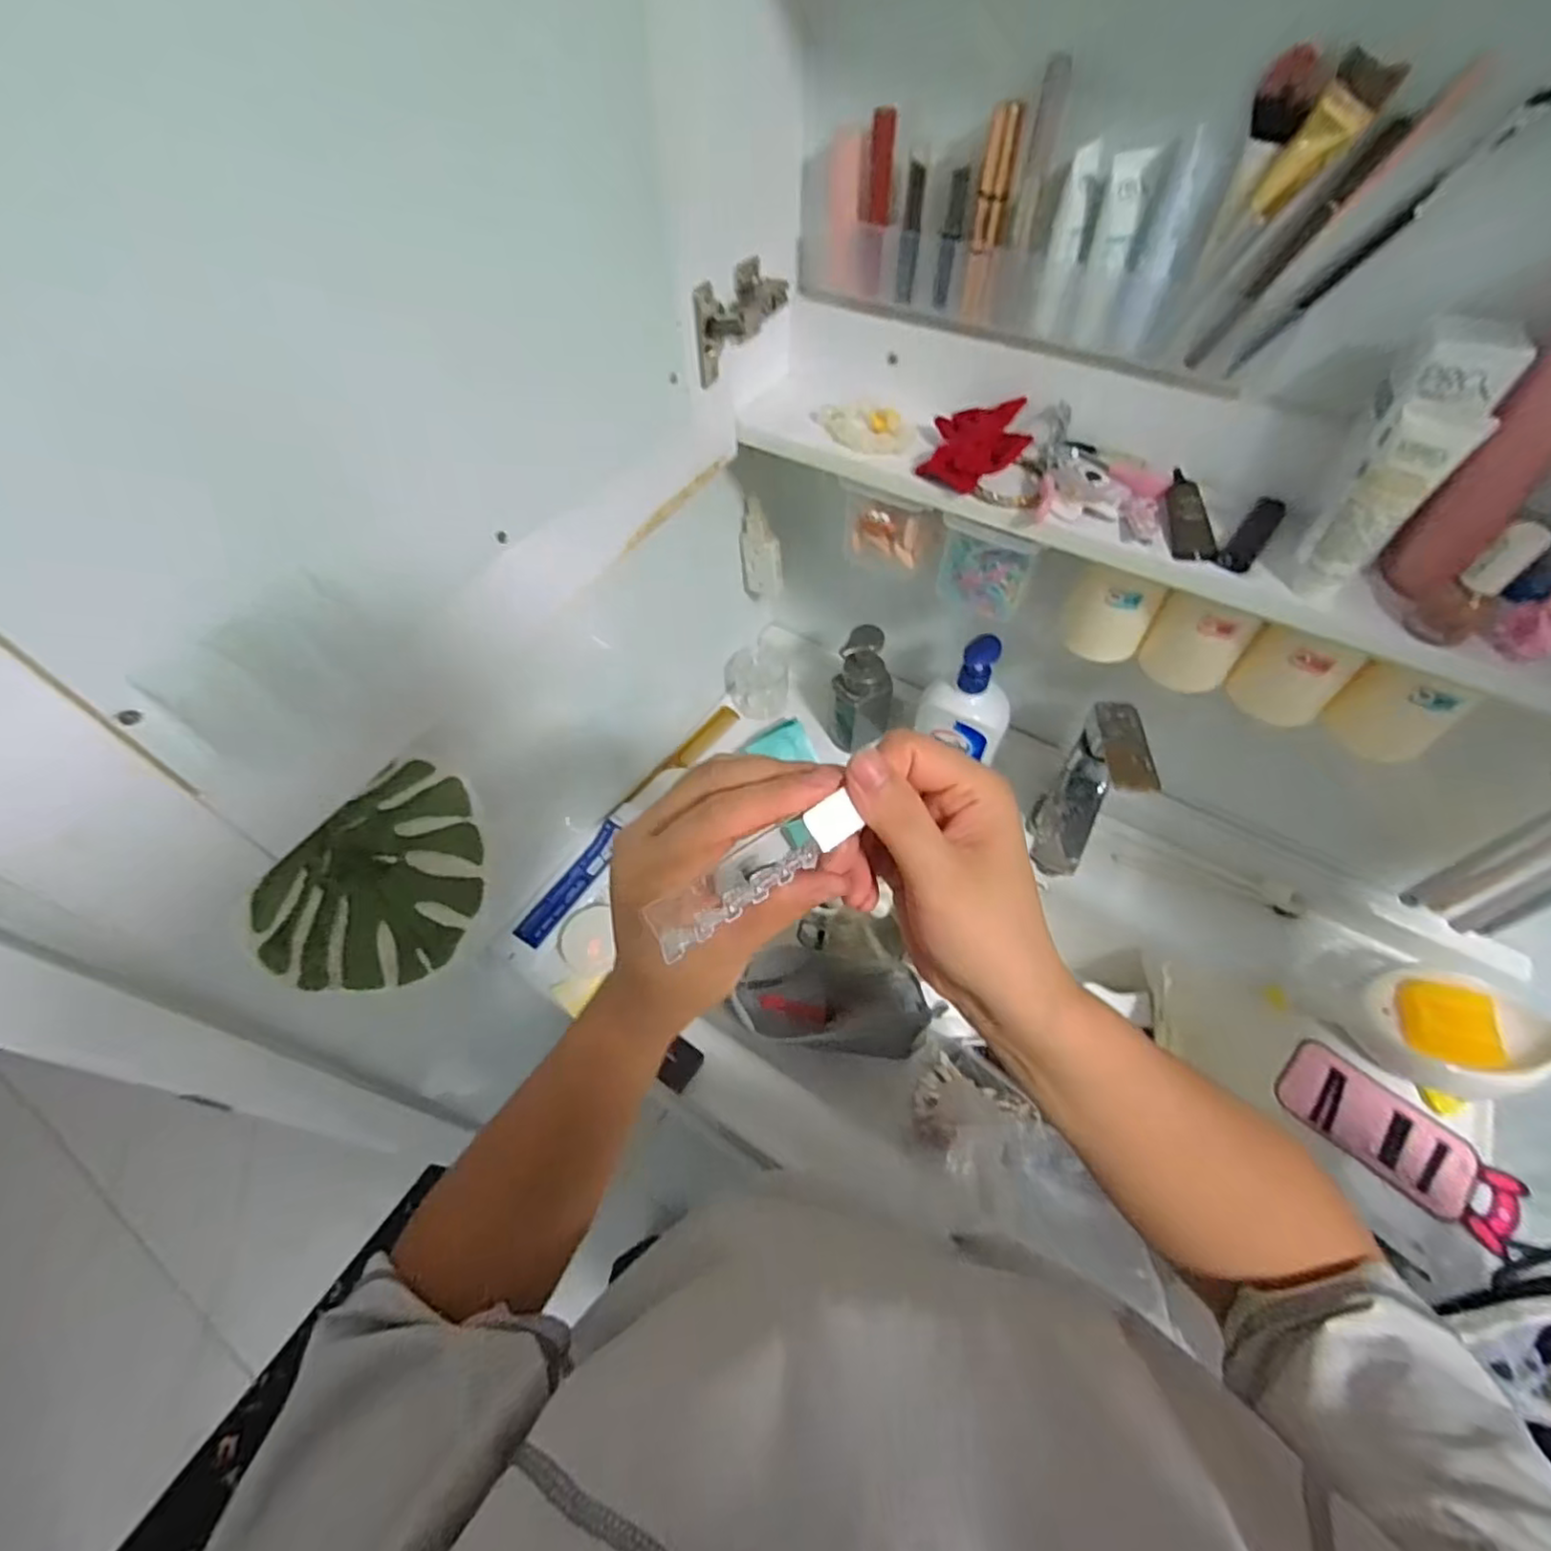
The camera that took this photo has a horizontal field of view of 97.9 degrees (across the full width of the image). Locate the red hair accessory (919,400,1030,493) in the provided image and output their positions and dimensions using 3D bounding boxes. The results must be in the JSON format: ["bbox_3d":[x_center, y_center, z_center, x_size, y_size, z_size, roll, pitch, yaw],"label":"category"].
[{"bbox_3d":[0.145,-0.239,0.485,0.069,0.035,0.090,16,56,12],"label":"red hair accessory"}]

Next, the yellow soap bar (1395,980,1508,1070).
[{"bbox_3d":[0.555,0.205,0.558,0.065,0.013,0.062,2,92,28],"label":"yellow soap bar"}]

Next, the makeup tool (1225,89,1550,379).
[{"bbox_3d":[0.317,-0.280,0.363,0.011,0.147,0.010,33,57,-12],"label":"makeup tool"}]

